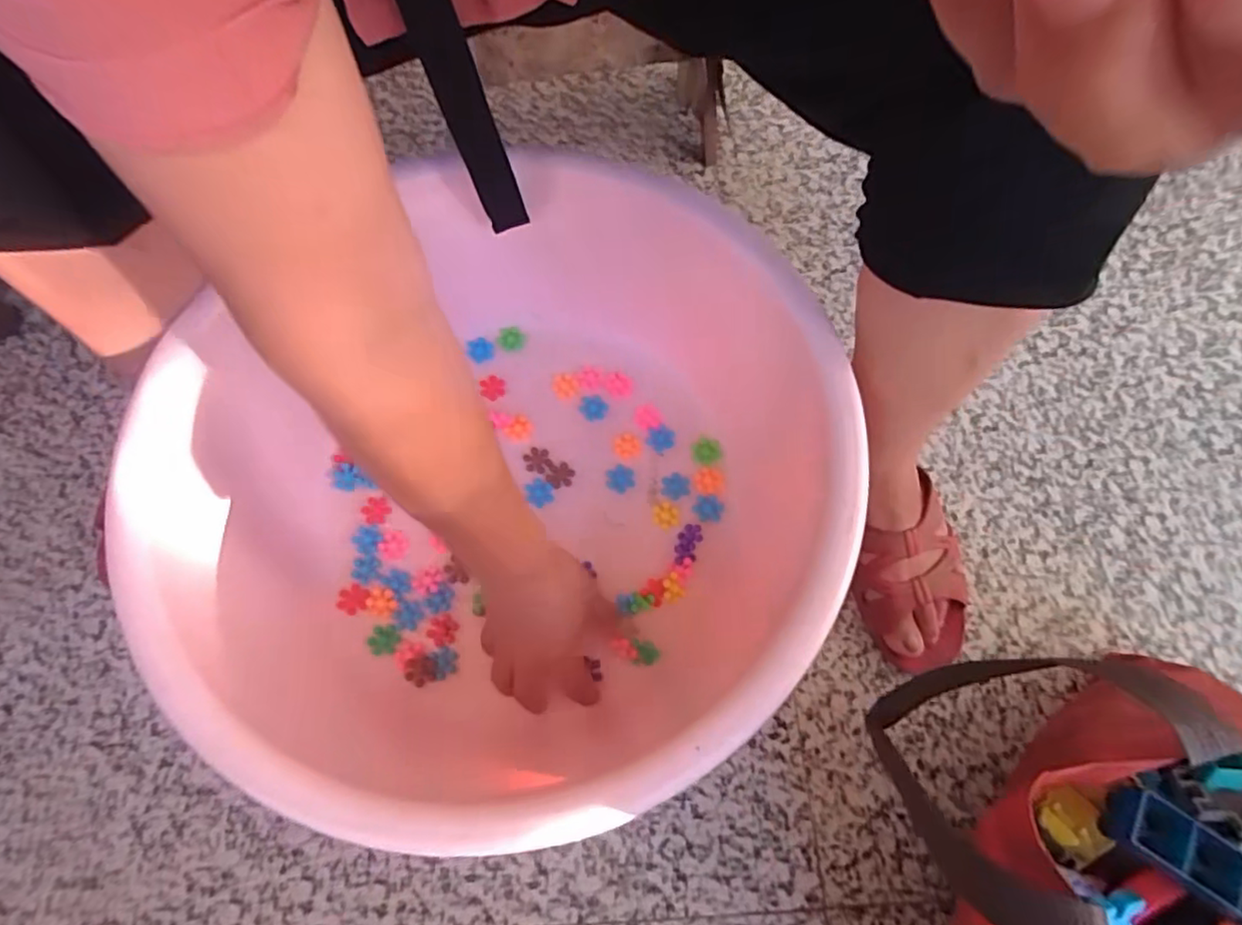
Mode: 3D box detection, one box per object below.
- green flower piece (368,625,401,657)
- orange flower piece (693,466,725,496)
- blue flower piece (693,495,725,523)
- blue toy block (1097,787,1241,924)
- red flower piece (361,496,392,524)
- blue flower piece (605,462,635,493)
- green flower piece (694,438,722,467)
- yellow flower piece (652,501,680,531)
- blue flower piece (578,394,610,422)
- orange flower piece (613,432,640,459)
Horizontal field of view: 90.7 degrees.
[{"bbox_3d":[-0.196,0.147,0.507,0.025,0.006,0.025,0,70,0],"label":"green flower piece"},{"bbox_3d":[0.081,0.017,0.564,0.026,0.005,0.026,0,70,0],"label":"orange flower piece"},{"bbox_3d":[0.079,0.042,0.554,0.026,0.004,0.027,0,70,0],"label":"blue flower piece"},{"bbox_3d":[0.250,0.174,0.264,0.076,0.021,0.026,34,72,13],"label":"blue toy block"},{"bbox_3d":[-0.218,0.042,0.546,0.023,0.006,0.027,6,70,3],"label":"red flower piece"},{"bbox_3d":[0.000,0.015,0.568,0.026,0.004,0.028,0,70,0],"label":"blue flower piece"},{"bbox_3d":[0.080,-0.009,0.572,0.024,0.011,0.024,0,70,0],"label":"green flower piece"},{"bbox_3d":[0.041,0.047,0.554,0.024,0.004,0.024,0,70,0],"label":"yellow flower piece"},{"bbox_3d":[-0.027,-0.053,0.600,0.030,0.005,0.025,40,75,14],"label":"blue flower piece"},{"bbox_3d":[0.006,-0.016,0.583,0.025,0.004,0.025,-3,70,0],"label":"orange flower piece"}]

